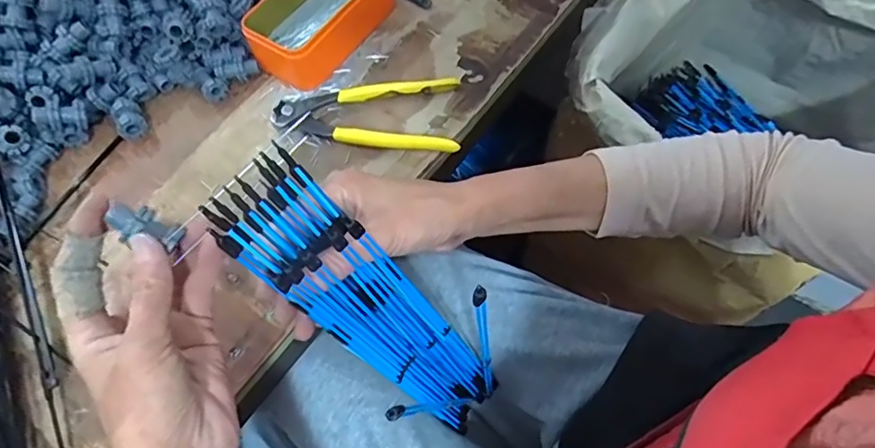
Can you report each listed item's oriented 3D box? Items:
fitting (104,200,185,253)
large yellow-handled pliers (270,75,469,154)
[{"bbox_3d":[-0.158,0.002,0.293,0.036,0.010,0.022,25,64,-13],"label":"fitting"},{"bbox_3d":[-0.061,-0.094,0.472,0.163,0.015,0.073,-1,63,1],"label":"large yellow-handled pliers"}]

